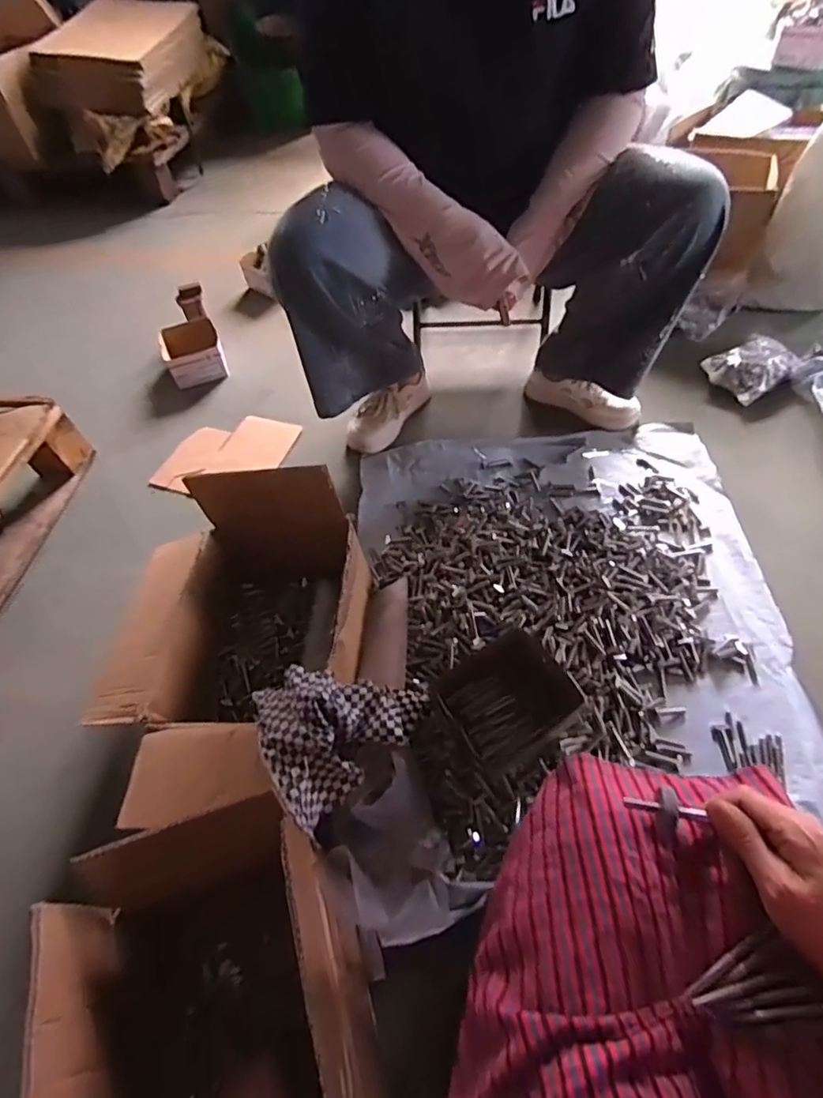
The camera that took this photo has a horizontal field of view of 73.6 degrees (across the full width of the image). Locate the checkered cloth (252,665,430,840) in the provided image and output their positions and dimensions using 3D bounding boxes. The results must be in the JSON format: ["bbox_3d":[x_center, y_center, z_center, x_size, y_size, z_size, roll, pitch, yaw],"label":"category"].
[{"bbox_3d":[-0.077,0.220,0.700,0.208,0.112,0.171,-24,55,-12],"label":"checkered cloth"}]

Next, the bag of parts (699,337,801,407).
[{"bbox_3d":[0.760,-0.401,1.227,0.177,0.059,0.138,-26,55,-14],"label":"bag of parts"}]

